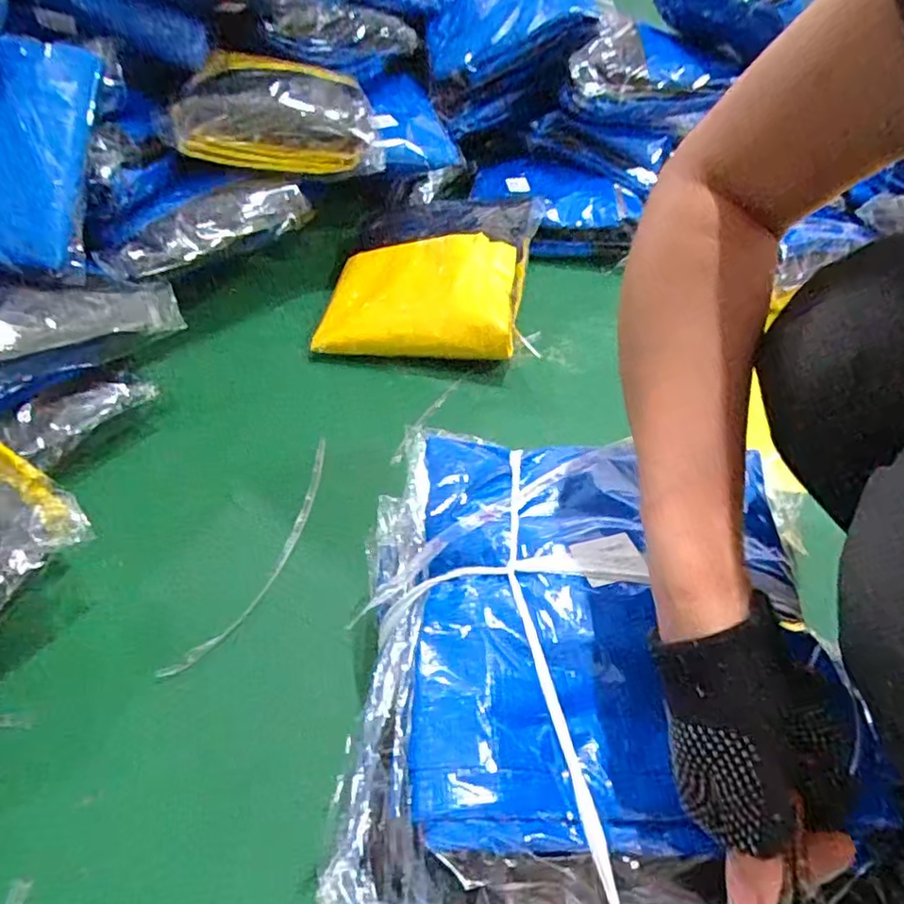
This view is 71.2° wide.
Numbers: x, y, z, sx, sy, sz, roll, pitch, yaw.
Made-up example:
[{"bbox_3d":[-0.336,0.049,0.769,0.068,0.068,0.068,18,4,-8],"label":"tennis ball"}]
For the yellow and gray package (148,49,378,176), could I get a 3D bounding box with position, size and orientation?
[{"bbox_3d":[-0.218,-0.419,0.787,0.251,0.097,0.131,-5,48,-6],"label":"yellow and gray package"}]

